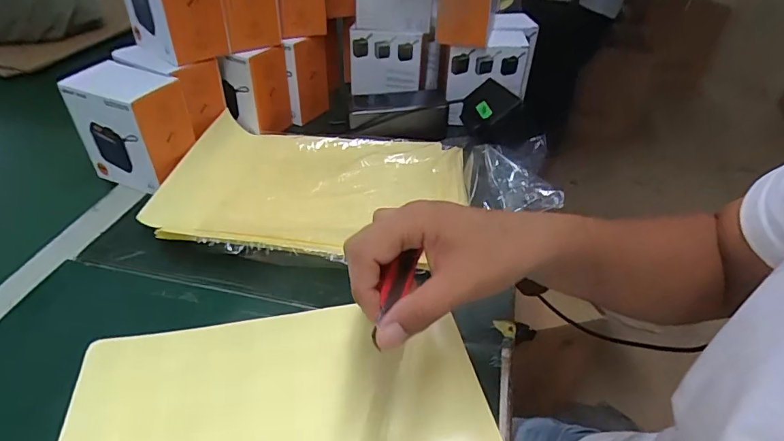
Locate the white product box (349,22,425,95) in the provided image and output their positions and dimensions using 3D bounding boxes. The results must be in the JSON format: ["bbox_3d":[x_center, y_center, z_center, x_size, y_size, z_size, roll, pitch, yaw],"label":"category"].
[{"bbox_3d":[-0.010,-0.234,0.662,0.100,0.083,0.046,-1,43,-1],"label":"white product box"}]

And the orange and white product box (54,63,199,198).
[{"bbox_3d":[-0.276,-0.100,0.494,0.100,0.114,0.071,16,45,16],"label":"orange and white product box"}]

